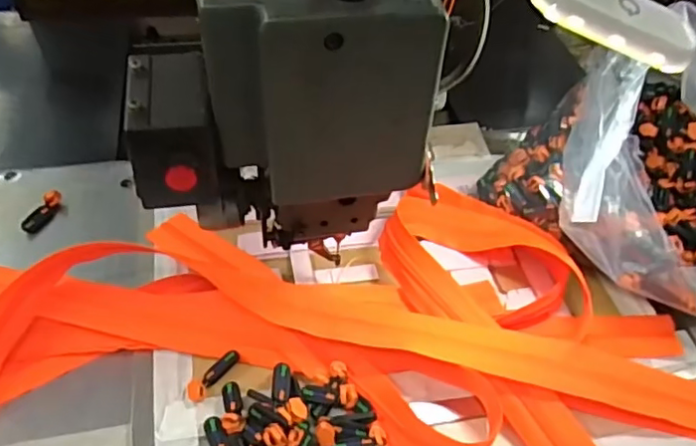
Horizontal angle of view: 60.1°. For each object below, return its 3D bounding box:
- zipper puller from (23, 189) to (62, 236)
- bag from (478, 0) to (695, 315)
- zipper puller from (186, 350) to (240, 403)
[{"bbox_3d":[-0.237,-0.008,0.469,0.012,0.012,0.038,20,62,13],"label":"zipper puller"},{"bbox_3d":[0.220,-0.035,0.391,0.160,0.138,0.213,-15,50,-19],"label":"bag"},{"bbox_3d":[-0.085,0.094,0.377,0.012,0.006,0.039,30,51,21],"label":"zipper puller"}]

